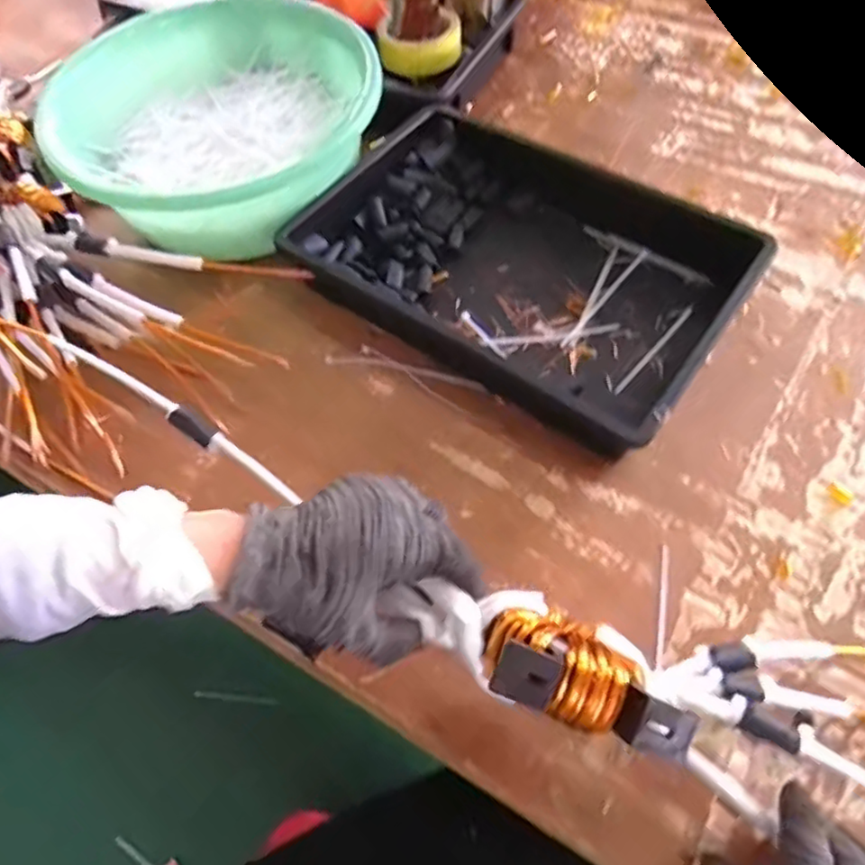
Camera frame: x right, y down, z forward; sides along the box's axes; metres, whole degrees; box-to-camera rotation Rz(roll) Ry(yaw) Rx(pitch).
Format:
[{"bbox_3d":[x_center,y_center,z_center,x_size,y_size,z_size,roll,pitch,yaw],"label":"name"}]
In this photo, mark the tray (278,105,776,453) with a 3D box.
[{"bbox_3d":[0.081,-0.162,0.582,0.366,0.058,0.278,29,64,19],"label":"tray"}]

